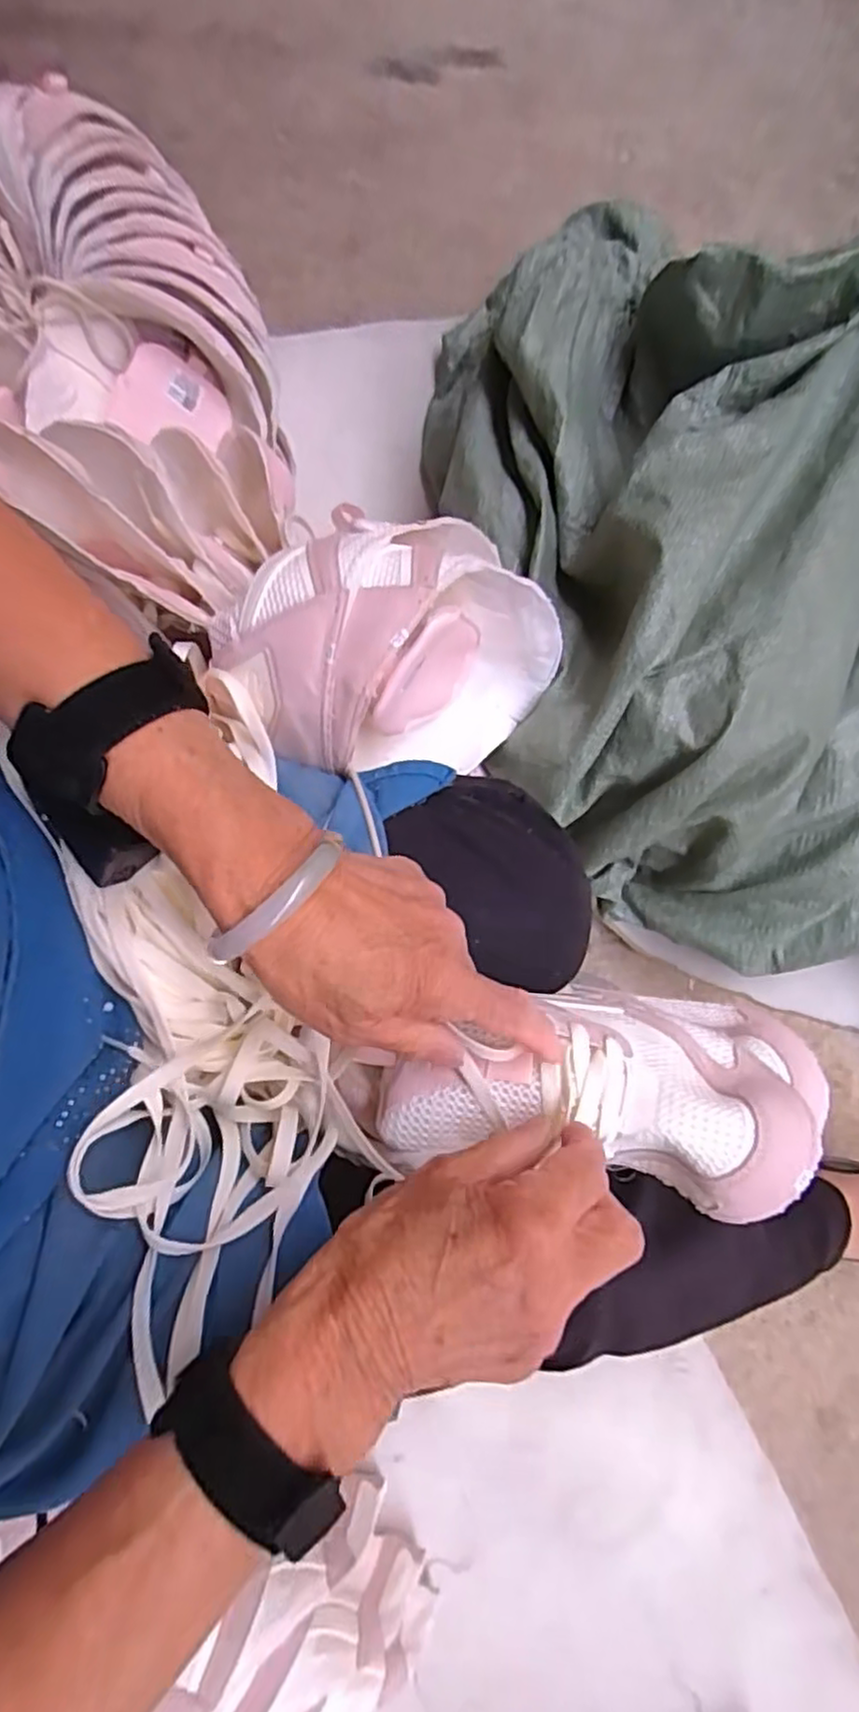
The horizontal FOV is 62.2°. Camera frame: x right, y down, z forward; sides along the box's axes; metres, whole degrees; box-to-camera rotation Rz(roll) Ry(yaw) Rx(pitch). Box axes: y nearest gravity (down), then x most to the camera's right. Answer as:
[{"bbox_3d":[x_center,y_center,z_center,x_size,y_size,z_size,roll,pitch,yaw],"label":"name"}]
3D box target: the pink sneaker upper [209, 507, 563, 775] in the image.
[{"bbox_3d":[0.010,-0.134,0.436,0.256,0.113,0.110,-19,73,-45],"label":"pink sneaker upper"}]

